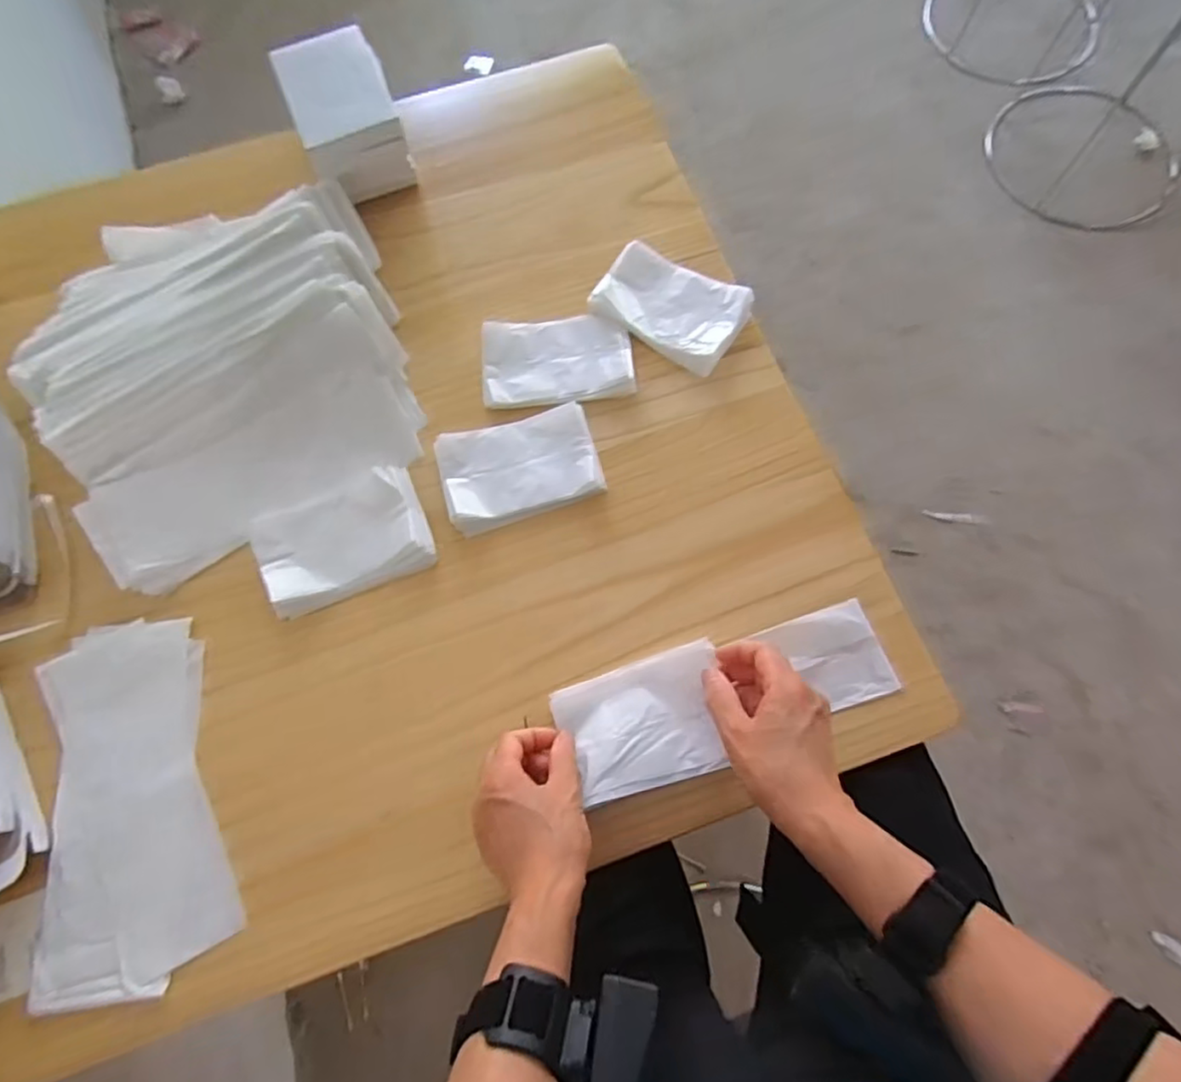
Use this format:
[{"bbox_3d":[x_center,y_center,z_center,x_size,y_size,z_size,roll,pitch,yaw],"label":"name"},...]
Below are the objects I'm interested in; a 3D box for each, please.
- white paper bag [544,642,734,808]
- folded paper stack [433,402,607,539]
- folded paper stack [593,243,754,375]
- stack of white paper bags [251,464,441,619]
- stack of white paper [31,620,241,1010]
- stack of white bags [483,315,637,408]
[{"bbox_3d":[0.042,0.131,0.482,0.120,0.019,0.088,-19,73,-4],"label":"white paper bag"},{"bbox_3d":[-0.060,-0.062,0.561,0.129,0.012,0.088,-16,73,-3],"label":"folded paper stack"},{"bbox_3d":[0.073,-0.215,0.603,0.129,0.019,0.088,32,77,11],"label":"folded paper stack"},{"bbox_3d":[-0.201,-0.001,0.543,0.131,0.018,0.086,-23,73,-5],"label":"stack of white paper bags"},{"bbox_3d":[-0.337,0.188,0.489,0.125,0.020,0.254,-12,73,-2],"label":"stack of white paper"},{"bbox_3d":[-0.029,-0.160,0.589,0.130,0.015,0.080,-6,73,0],"label":"stack of white bags"}]

